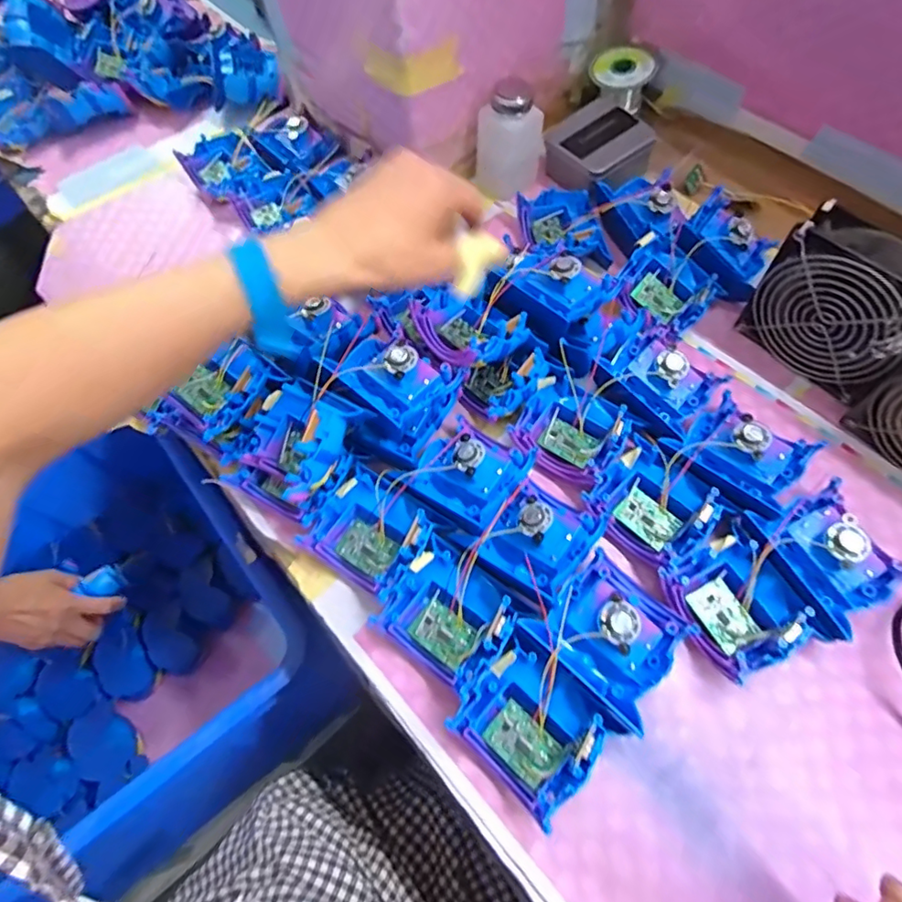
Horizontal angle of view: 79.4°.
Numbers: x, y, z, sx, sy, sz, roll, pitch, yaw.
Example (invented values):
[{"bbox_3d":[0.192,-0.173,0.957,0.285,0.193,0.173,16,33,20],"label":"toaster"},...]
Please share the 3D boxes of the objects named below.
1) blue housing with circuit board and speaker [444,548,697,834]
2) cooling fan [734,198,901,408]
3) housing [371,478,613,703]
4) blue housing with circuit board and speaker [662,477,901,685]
[{"bbox_3d":[0.081,0.146,0.356,0.092,0.037,0.158,38,71,19],"label":"blue housing with circuit board and speaker"},{"bbox_3d":[0.310,-0.109,0.434,0.050,0.118,0.127,-35,67,-14],"label":"cooling fan"},{"bbox_3d":[0.028,0.084,0.382,0.089,0.034,0.151,37,70,19],"label":"housing"},{"bbox_3d":[0.228,0.087,0.374,0.146,0.038,0.085,-21,64,-8],"label":"blue housing with circuit board and speaker"}]

